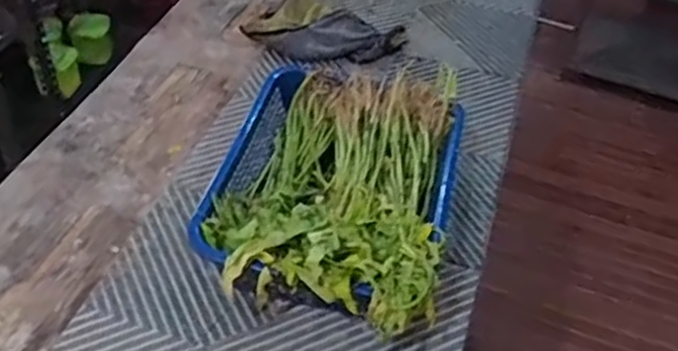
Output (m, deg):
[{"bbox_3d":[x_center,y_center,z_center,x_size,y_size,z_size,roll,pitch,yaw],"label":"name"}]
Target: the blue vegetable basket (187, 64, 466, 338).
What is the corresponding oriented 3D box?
[{"bbox_3d":[-0.002,0.017,0.810,0.253,0.120,0.343,13,45,7],"label":"blue vegetable basket"}]

